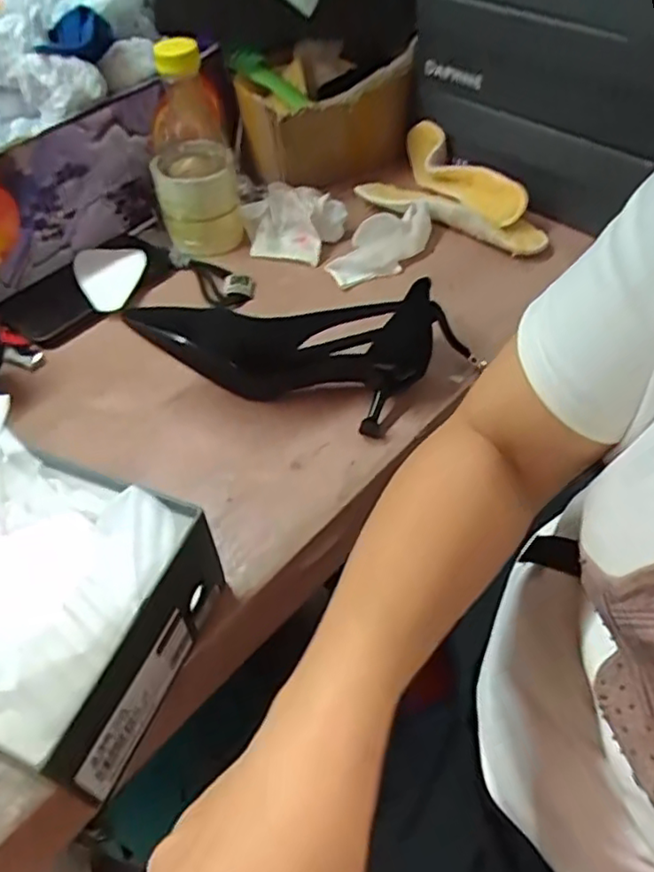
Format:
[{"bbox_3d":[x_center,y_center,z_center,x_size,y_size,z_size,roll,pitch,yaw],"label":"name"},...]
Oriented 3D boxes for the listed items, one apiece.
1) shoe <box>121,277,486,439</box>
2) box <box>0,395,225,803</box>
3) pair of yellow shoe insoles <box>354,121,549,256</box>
[{"bbox_3d":[-0.010,-0.061,0.518,0.261,0.081,0.091,-9,51,-6],"label":"shoe"},{"bbox_3d":[-0.232,0.079,0.410,0.302,0.118,0.166,18,53,16],"label":"box"},{"bbox_3d":[0.153,-0.269,0.719,0.214,0.054,0.115,28,57,21],"label":"pair of yellow shoe insoles"}]

